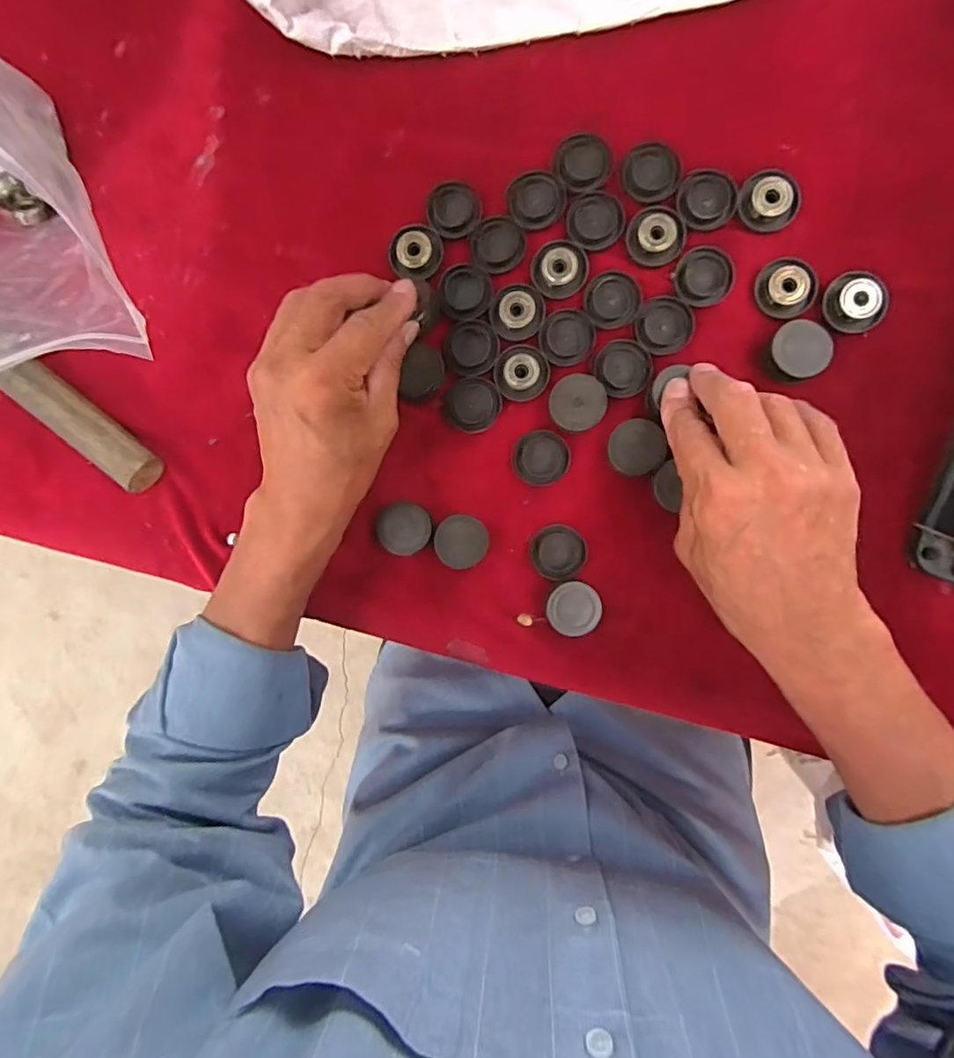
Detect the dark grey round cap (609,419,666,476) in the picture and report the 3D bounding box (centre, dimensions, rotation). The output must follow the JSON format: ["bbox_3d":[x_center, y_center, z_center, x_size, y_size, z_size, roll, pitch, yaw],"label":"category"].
[{"bbox_3d":[0.094,-0.048,0.336,0.031,0.009,0.031,0,93,7],"label":"dark grey round cap"}]

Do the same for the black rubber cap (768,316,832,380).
[{"bbox_3d":[0.180,-0.100,0.320,0.032,0.017,0.031,0,93,7],"label":"black rubber cap"}]

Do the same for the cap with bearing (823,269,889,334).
[{"bbox_3d":[0.214,-0.128,0.320,0.034,0.008,0.033,0,93,7],"label":"cap with bearing"}]

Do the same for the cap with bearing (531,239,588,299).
[{"bbox_3d":[0.049,-0.155,0.337,0.033,0.005,0.032,0,93,7],"label":"cap with bearing"}]

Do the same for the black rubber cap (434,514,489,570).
[{"bbox_3d":[-0.009,0.008,0.347,0.031,0.020,0.031,0,93,7],"label":"black rubber cap"}]

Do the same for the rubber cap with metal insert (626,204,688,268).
[{"bbox_3d":[0.104,-0.171,0.330,0.033,0.004,0.033,0,93,7],"label":"rubber cap with metal insert"}]

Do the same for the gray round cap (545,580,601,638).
[{"bbox_3d":[0.059,0.047,0.343,0.031,0.016,0.032,0,93,7],"label":"gray round cap"}]

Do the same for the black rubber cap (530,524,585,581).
[{"bbox_3d":[0.050,0.014,0.346,0.031,0.009,0.032,0,93,7],"label":"black rubber cap"}]

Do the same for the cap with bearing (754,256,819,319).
[{"bbox_3d":[0.178,-0.139,0.324,0.033,0.007,0.032,0,93,7],"label":"cap with bearing"}]

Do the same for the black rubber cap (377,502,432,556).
[{"bbox_3d":[-0.045,0.000,0.354,0.034,0.010,0.032,0,93,7],"label":"black rubber cap"}]

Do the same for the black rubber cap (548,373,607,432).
[{"bbox_3d":[0.060,-0.073,0.334,0.032,0.016,0.031,0,93,7],"label":"black rubber cap"}]

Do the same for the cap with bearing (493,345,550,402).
[{"bbox_3d":[0.027,-0.095,0.345,0.033,0.010,0.032,0,93,7],"label":"cap with bearing"}]

